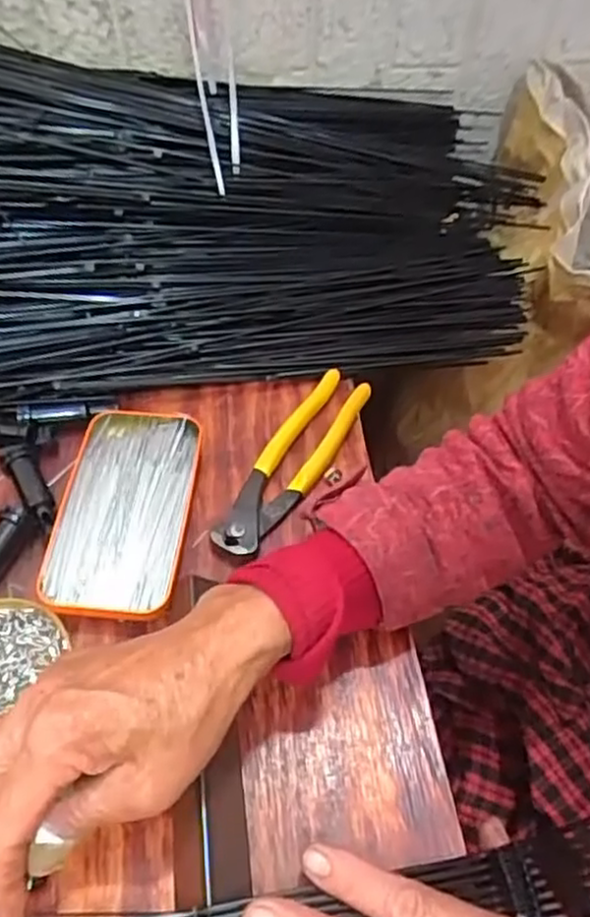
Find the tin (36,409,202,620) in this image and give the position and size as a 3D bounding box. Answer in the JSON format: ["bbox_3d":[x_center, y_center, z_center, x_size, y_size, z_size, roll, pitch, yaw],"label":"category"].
[{"bbox_3d":[-0.104,0.029,0.442,0.076,0.016,0.145,3,53,1],"label":"tin"}]

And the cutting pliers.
[{"bbox_3d":[0.001,0.001,0.474,0.038,0.014,0.160,25,56,16],"label":"cutting pliers"}]

